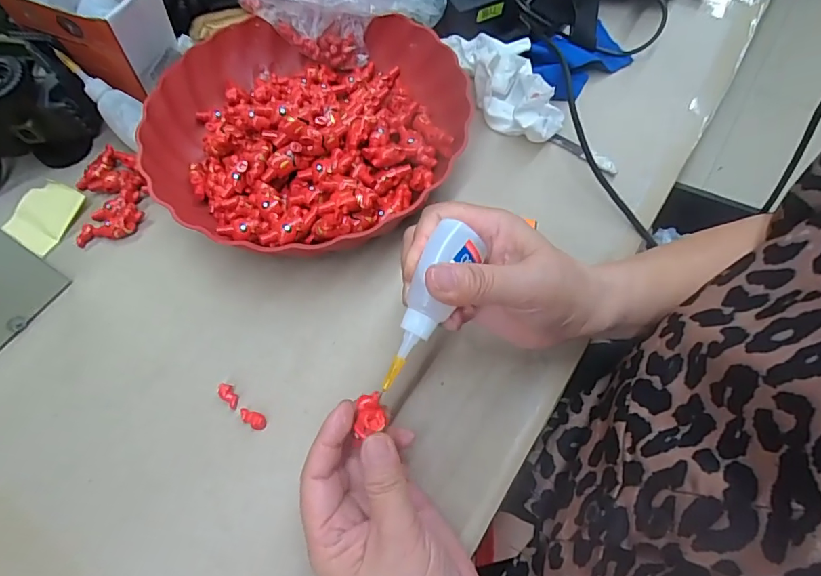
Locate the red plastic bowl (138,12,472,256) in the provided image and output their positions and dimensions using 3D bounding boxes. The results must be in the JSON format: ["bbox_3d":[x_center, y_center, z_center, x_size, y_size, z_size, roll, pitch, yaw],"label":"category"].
[{"bbox_3d":[-0.084,-0.132,0.370,0.229,0.065,0.237,0,63,1],"label":"red plastic bowl"}]

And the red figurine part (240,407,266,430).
[{"bbox_3d":[-0.099,0.081,0.298,0.019,0.006,0.009,29,67,15],"label":"red figurine part"}]

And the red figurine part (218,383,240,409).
[{"bbox_3d":[-0.117,0.069,0.305,0.009,0.005,0.018,-38,68,-17],"label":"red figurine part"}]

